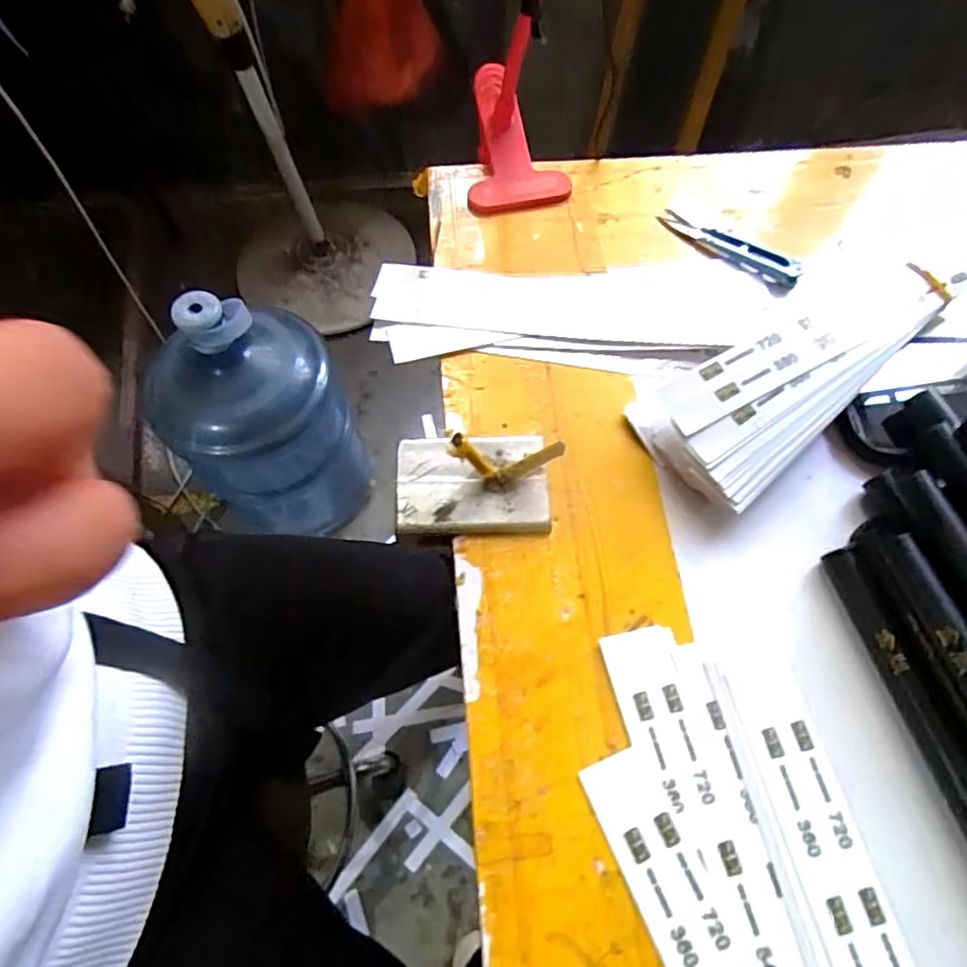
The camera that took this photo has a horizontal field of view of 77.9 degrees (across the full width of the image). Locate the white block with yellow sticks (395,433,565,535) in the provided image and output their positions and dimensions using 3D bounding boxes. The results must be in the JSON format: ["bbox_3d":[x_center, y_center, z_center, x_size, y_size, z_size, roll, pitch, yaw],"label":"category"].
[{"bbox_3d":[-0.005,-0.007,0.309,0.082,0.045,0.056,0,64,0],"label":"white block with yellow sticks"}]

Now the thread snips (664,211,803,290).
[{"bbox_3d":[0.168,-0.163,0.408,0.099,0.016,0.017,40,71,17],"label":"thread snips"}]

